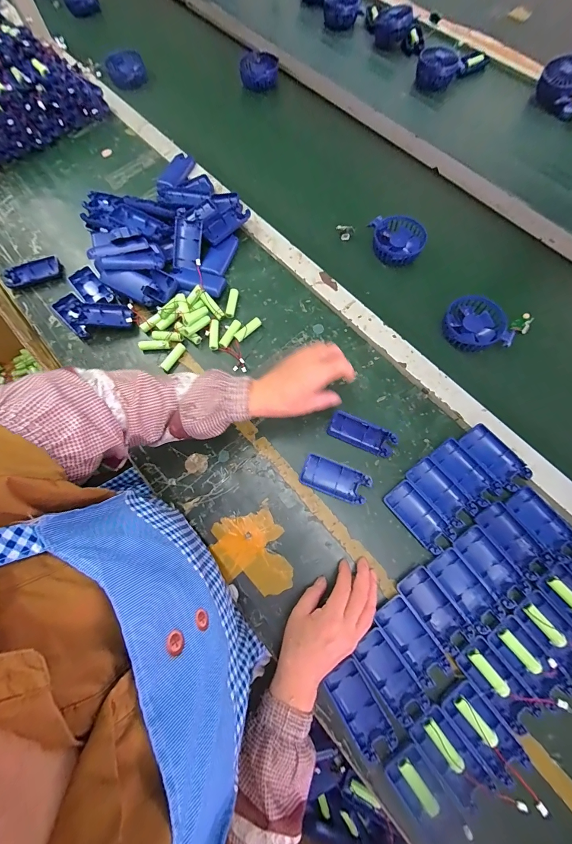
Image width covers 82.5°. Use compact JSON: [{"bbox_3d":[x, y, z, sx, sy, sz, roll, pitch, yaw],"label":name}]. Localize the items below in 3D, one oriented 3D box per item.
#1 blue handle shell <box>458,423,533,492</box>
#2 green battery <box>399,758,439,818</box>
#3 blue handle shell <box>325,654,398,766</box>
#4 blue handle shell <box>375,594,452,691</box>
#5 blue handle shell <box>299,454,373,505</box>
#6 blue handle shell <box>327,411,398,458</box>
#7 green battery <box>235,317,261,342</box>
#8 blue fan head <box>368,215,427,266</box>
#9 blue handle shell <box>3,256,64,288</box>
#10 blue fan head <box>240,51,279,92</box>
[{"bbox_3d":[0.290,0.049,0.455,0.046,0.012,0.093,-37,75,-10],"label":"blue handle shell"},{"bbox_3d":[0.142,0.390,0.346,0.016,0.013,0.052,-34,74,-9],"label":"green battery"},{"bbox_3d":[0.087,0.332,0.377,0.044,0.013,0.090,-32,74,-9],"label":"blue handle shell"},{"bbox_3d":[0.151,0.263,0.392,0.044,0.014,0.092,-34,74,-9],"label":"blue handle shell"},{"bbox_3d":[0.068,0.081,0.454,0.093,0.020,0.043,22,74,8],"label":"blue handle shell"},{"bbox_3d":[0.109,0.016,0.467,0.095,0.046,0.015,25,41,10],"label":"blue handle shell"},{"bbox_3d":[-0.063,-0.153,0.541,0.050,0.014,0.014,-41,75,-11],"label":"green battery"},{"bbox_3d":[0.201,-0.322,0.584,0.086,0.033,0.090,0,72,1],"label":"blue fan head"},{"bbox_3d":[-0.455,-0.268,0.589,0.096,0.016,0.050,-18,72,-4],"label":"blue handle shell"},{"bbox_3d":[-0.061,-0.809,0.752,0.085,0.047,0.049,-7,72,-1],"label":"blue fan head"}]

